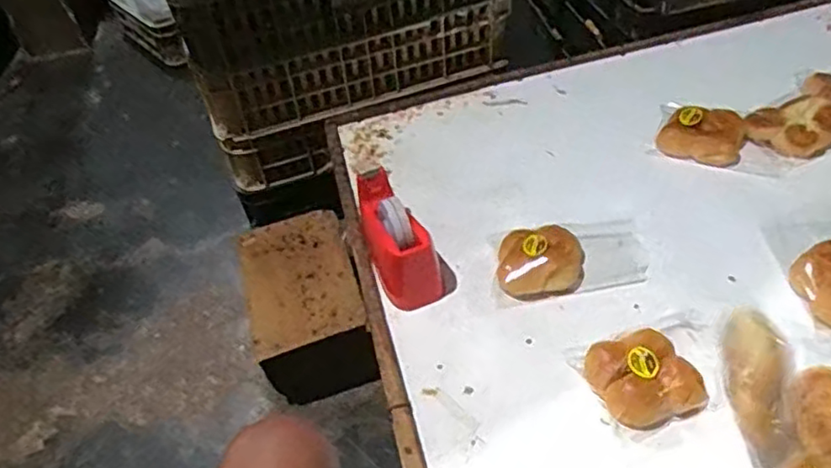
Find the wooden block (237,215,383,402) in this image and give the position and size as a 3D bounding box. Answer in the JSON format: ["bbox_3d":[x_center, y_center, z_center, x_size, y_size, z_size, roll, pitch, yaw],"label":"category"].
[{"bbox_3d":[-0.192,0.124,1.108,0.187,0.174,0.297,-15,45,-7],"label":"wooden block"}]

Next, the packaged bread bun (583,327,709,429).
[{"bbox_3d":[0.260,0.162,0.721,0.108,0.048,0.103,-4,45,4],"label":"packaged bread bun"}]

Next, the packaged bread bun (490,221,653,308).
[{"bbox_3d":[0.210,0.022,0.866,0.219,0.051,0.109,-10,45,-2],"label":"packaged bread bun"}]

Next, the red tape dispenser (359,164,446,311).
[{"bbox_3d":[-0.037,-0.002,0.902,0.073,0.096,0.212,-20,46,-12],"label":"red tape dispenser"}]

